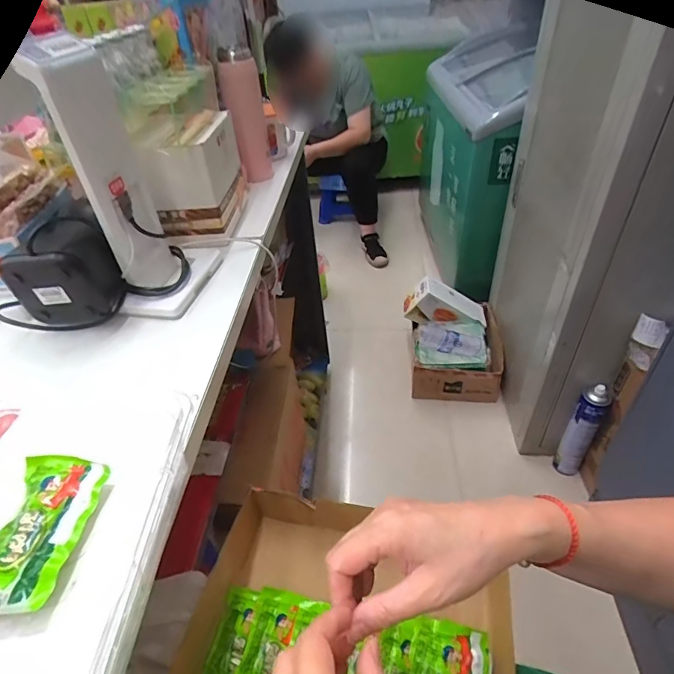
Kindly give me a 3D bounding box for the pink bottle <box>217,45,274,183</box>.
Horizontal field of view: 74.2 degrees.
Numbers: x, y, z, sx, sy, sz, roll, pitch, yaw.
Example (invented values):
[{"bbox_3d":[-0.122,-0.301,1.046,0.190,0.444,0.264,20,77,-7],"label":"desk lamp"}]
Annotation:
[{"bbox_3d":[-0.155,-0.367,0.756,0.065,0.200,0.051,-11,41,-8],"label":"pink bottle"}]

